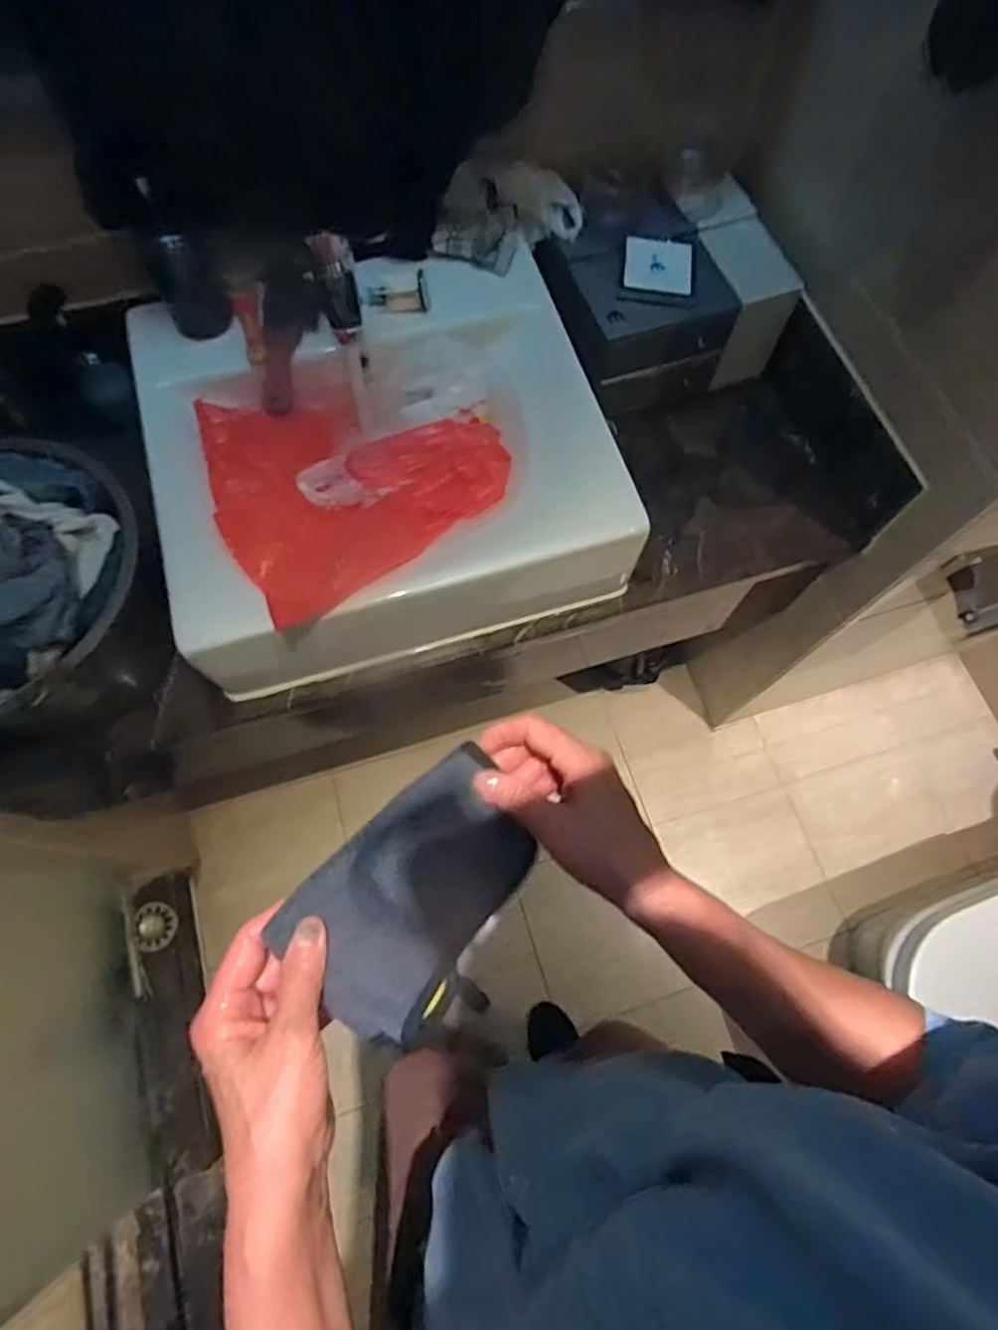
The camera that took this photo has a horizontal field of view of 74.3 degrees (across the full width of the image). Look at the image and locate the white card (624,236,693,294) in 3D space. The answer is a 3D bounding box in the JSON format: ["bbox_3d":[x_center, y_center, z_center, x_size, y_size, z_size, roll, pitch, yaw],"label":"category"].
[{"bbox_3d":[0.168,-0.422,0.692,0.071,0.004,0.066,6,76,-2],"label":"white card"}]

